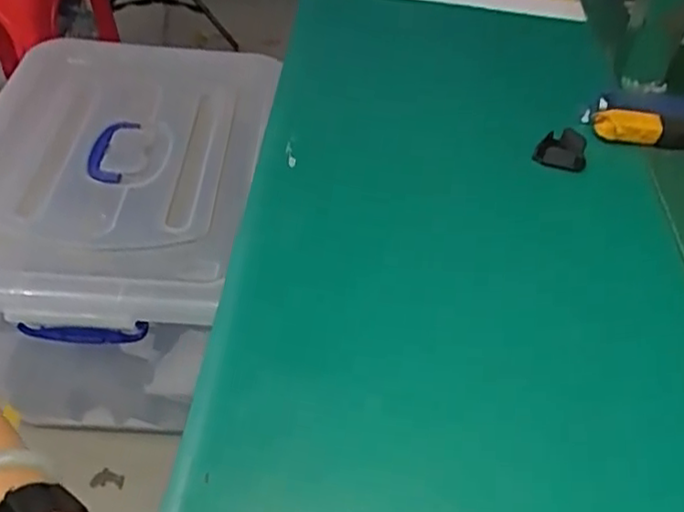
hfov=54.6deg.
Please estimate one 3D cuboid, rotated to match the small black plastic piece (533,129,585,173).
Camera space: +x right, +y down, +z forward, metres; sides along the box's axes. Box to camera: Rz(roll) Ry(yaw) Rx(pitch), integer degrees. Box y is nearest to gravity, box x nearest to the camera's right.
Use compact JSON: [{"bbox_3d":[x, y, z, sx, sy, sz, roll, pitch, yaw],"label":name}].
[{"bbox_3d":[0.176,-0.084,0.523,0.037,0.017,0.037,29,49,21],"label":"small black plastic piece"}]

